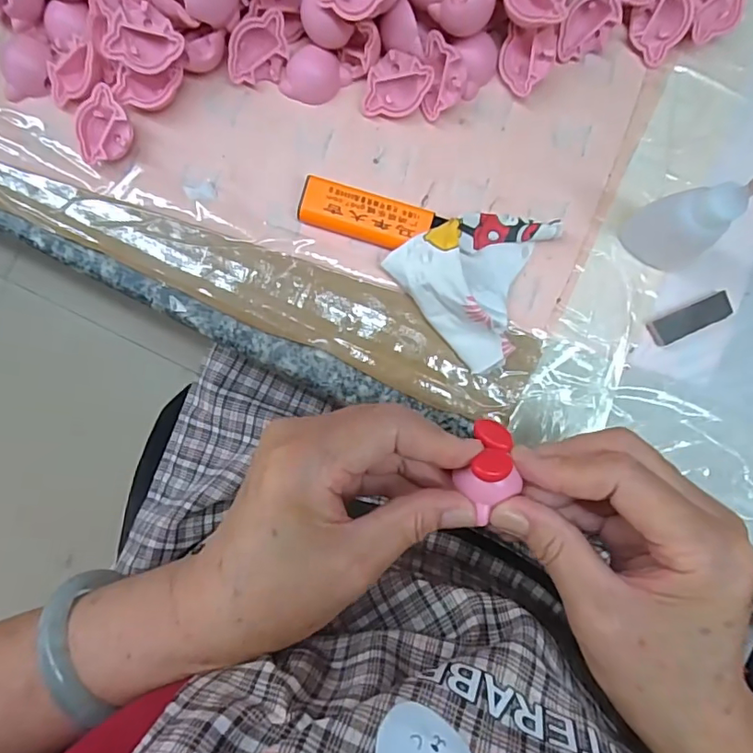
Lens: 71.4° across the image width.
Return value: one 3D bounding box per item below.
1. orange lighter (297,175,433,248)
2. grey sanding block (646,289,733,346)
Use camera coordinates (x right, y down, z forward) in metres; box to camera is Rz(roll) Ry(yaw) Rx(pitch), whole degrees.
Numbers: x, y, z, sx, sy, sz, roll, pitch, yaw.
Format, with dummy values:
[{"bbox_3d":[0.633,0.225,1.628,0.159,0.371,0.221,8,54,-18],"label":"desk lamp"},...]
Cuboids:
[{"bbox_3d":[-0.006,-0.083,0.275,0.067,0.014,0.025,18,89,0],"label":"orange lighter"},{"bbox_3d":[0.167,-0.030,0.277,0.044,0.005,0.015,-24,92,3],"label":"grey sanding block"}]

